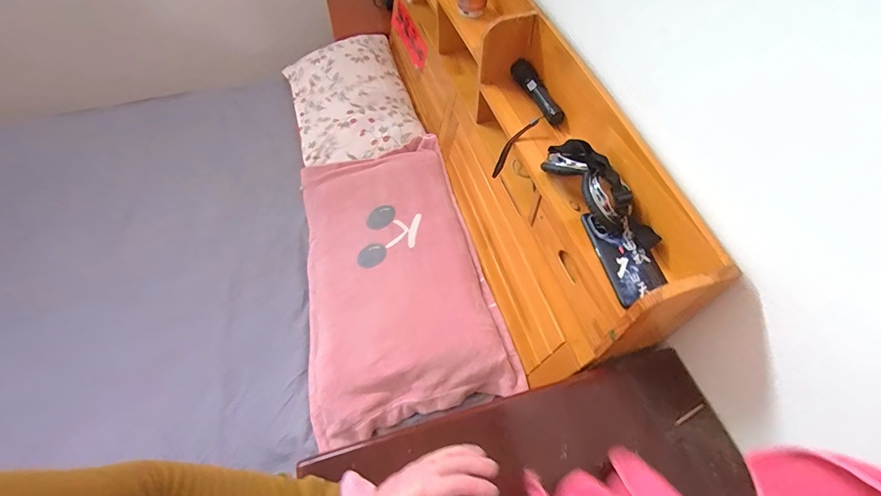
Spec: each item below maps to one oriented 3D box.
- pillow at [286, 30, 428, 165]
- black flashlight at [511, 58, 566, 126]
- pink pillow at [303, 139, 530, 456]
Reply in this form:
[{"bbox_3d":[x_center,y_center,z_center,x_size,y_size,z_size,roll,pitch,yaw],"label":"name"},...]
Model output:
[{"bbox_3d":[-0.315,-0.537,1.345,0.397,0.110,0.632,-16,57,-10],"label":"pillow"},{"bbox_3d":[0.195,-0.314,0.764,0.034,0.040,0.182,-18,58,-11],"label":"black flashlight"},{"bbox_3d":[-0.140,0.019,1.004,0.445,0.099,0.782,-12,57,-8],"label":"pink pillow"}]

